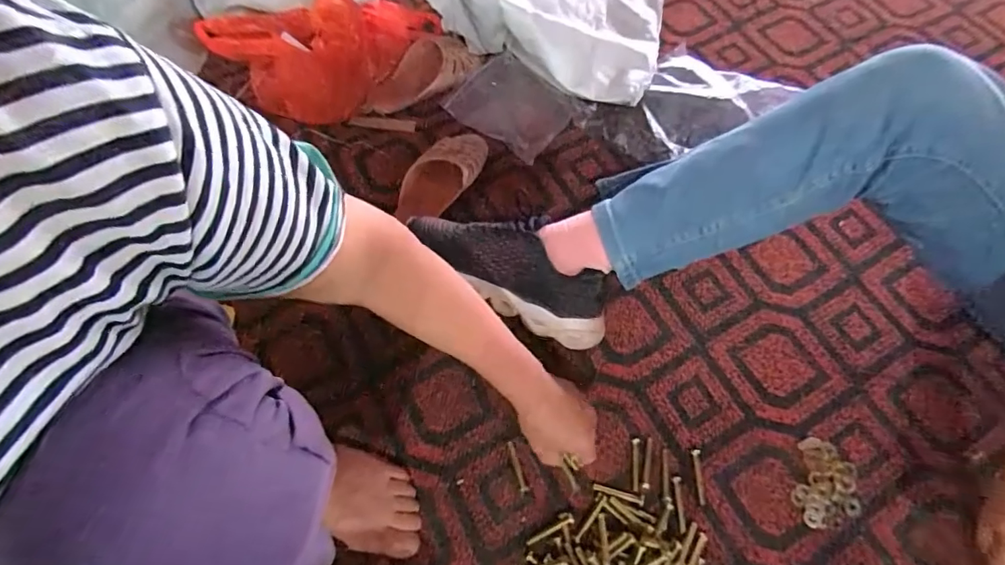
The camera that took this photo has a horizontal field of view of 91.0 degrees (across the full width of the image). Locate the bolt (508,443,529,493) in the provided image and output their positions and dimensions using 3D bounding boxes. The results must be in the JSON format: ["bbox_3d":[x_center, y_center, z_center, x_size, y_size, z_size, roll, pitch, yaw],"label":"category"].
[{"bbox_3d":[0.016,0.199,0.533,0.009,0.004,0.053,-15,65,-6],"label":"bolt"}]

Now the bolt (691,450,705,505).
[{"bbox_3d":[0.208,0.206,0.524,0.009,0.004,0.054,3,64,2],"label":"bolt"}]

